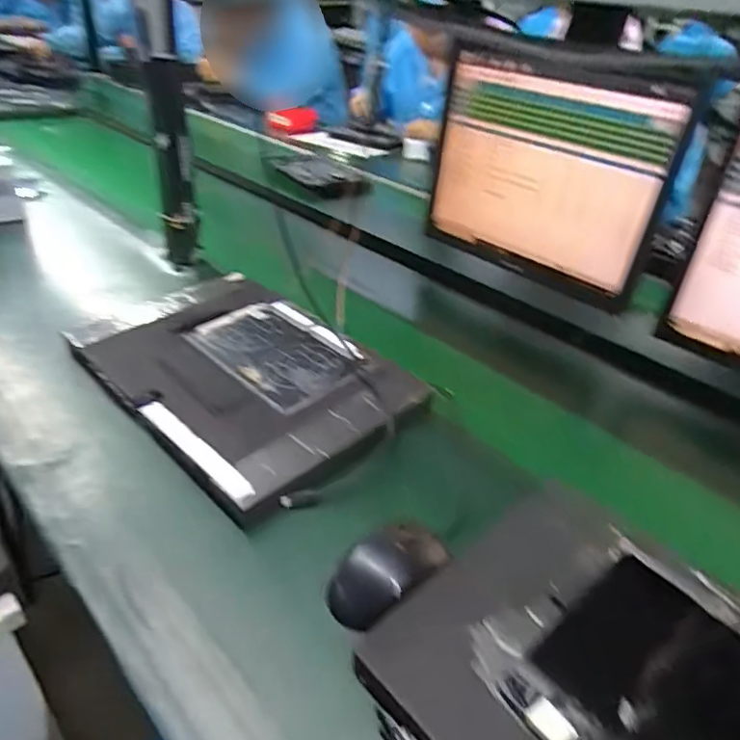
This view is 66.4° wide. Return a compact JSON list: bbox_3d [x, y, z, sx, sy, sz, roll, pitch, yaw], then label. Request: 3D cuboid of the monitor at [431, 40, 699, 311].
[{"bbox_3d":[0.226,-0.270,0.795,0.063,0.279,0.337,-22,43,-34],"label":"monitor"}]

